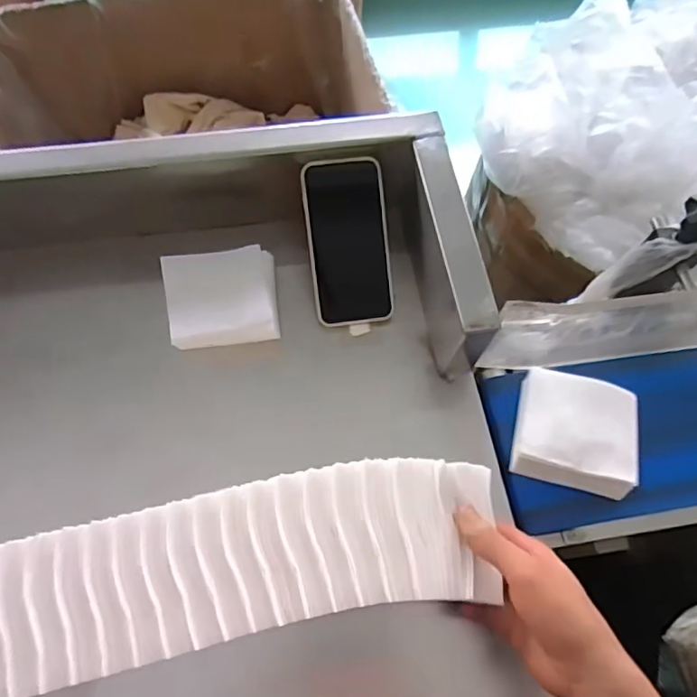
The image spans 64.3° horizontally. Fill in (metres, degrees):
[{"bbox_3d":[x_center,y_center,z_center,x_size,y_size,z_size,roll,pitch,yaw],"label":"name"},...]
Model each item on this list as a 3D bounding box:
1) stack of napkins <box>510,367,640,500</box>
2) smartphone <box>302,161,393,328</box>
[{"bbox_3d":[0.202,0.073,0.496,0.103,0.036,0.106,13,67,3],"label":"stack of napkins"},{"bbox_3d":[0.001,-0.101,0.537,0.076,0.008,0.155,-7,99,-6],"label":"smartphone"}]

